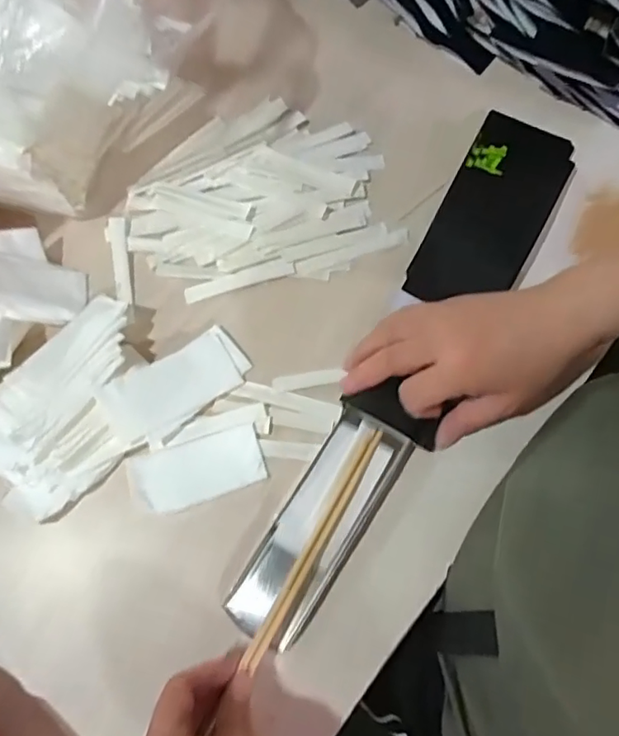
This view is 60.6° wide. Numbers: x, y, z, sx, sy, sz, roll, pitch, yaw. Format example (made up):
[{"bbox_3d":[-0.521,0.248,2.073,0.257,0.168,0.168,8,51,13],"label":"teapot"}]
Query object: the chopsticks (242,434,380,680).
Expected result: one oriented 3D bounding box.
[{"bbox_3d":[0.005,0.121,0.368,0.012,0.010,0.180,29,75,8],"label":"chopsticks"}]

